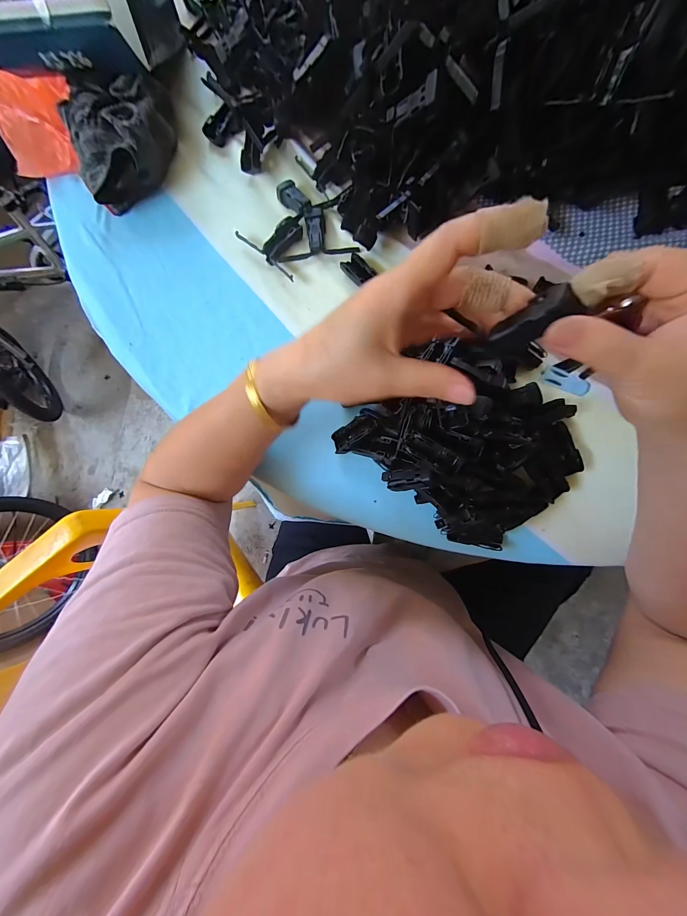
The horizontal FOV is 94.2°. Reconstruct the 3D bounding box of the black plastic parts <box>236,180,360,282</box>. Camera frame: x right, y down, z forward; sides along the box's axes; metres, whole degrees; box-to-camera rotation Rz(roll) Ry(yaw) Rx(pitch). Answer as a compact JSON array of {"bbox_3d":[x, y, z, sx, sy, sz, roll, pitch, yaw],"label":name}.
[{"bbox_3d":[-0.040,-0.234,0.327,0.104,0.016,0.098,43,91,9],"label":"black plastic parts"}]

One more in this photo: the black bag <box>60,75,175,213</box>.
[{"bbox_3d":[-0.236,-0.339,0.343,0.109,0.056,0.098,-12,84,6],"label":"black bag"}]

